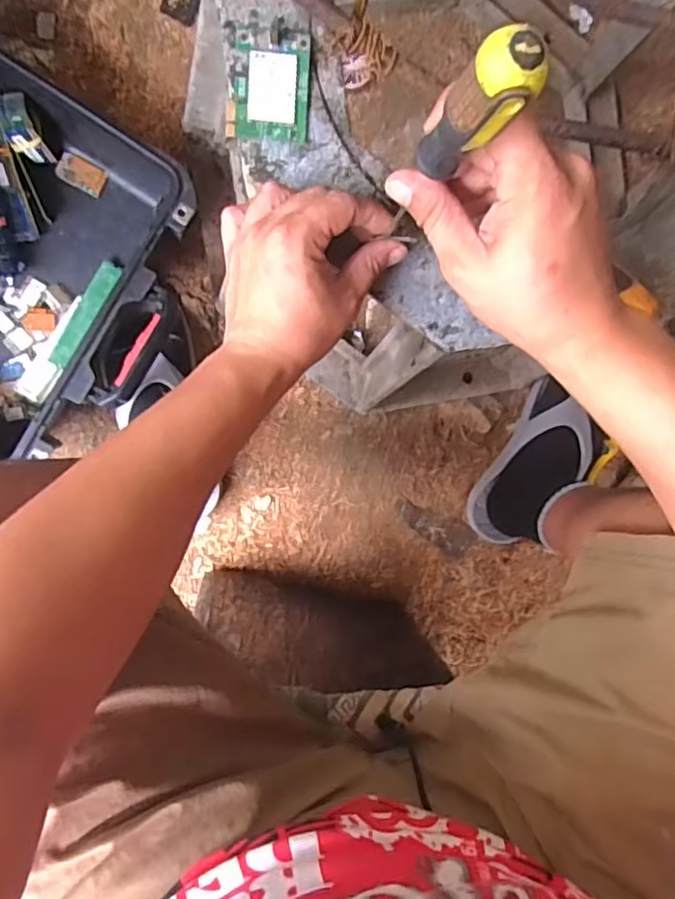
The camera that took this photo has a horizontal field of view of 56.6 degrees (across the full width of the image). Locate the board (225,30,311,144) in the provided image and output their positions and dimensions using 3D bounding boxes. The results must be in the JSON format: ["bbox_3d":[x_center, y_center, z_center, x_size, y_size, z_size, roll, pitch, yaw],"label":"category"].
[{"bbox_3d":[-0.042,-0.224,0.387,0.049,0.006,0.061,3,96,-5],"label":"board"}]

